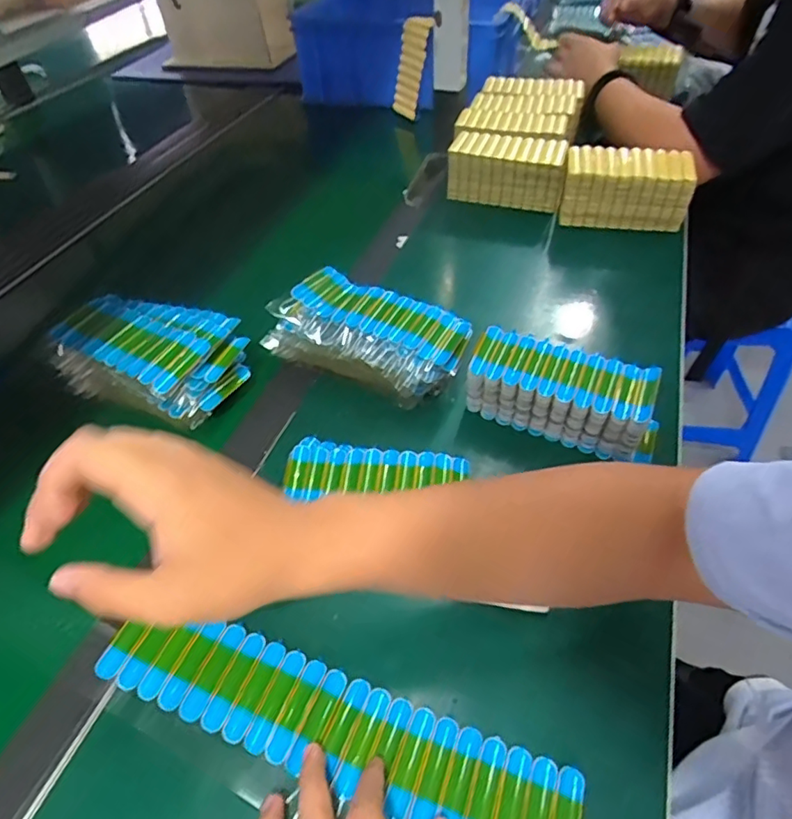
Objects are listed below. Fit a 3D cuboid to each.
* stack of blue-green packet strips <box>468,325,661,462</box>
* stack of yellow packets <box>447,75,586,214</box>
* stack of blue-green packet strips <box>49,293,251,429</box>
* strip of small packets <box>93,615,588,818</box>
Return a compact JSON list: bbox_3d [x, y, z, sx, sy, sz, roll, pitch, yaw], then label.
[{"bbox_3d":[0.153,-0.012,0.497,0.167,0.067,0.059,18,51,18],"label":"stack of blue-green packet strips"},{"bbox_3d":[0.182,-0.408,0.836,0.163,0.091,0.243,12,49,13],"label":"stack of yellow packets"},{"bbox_3d":[-0.234,-0.051,0.529,0.173,0.066,0.117,18,51,18],"label":"stack of blue-green packet strips"},{"bbox_3d":[-0.039,0.197,0.345,0.303,0.014,0.065,16,50,12],"label":"strip of small packets"}]

